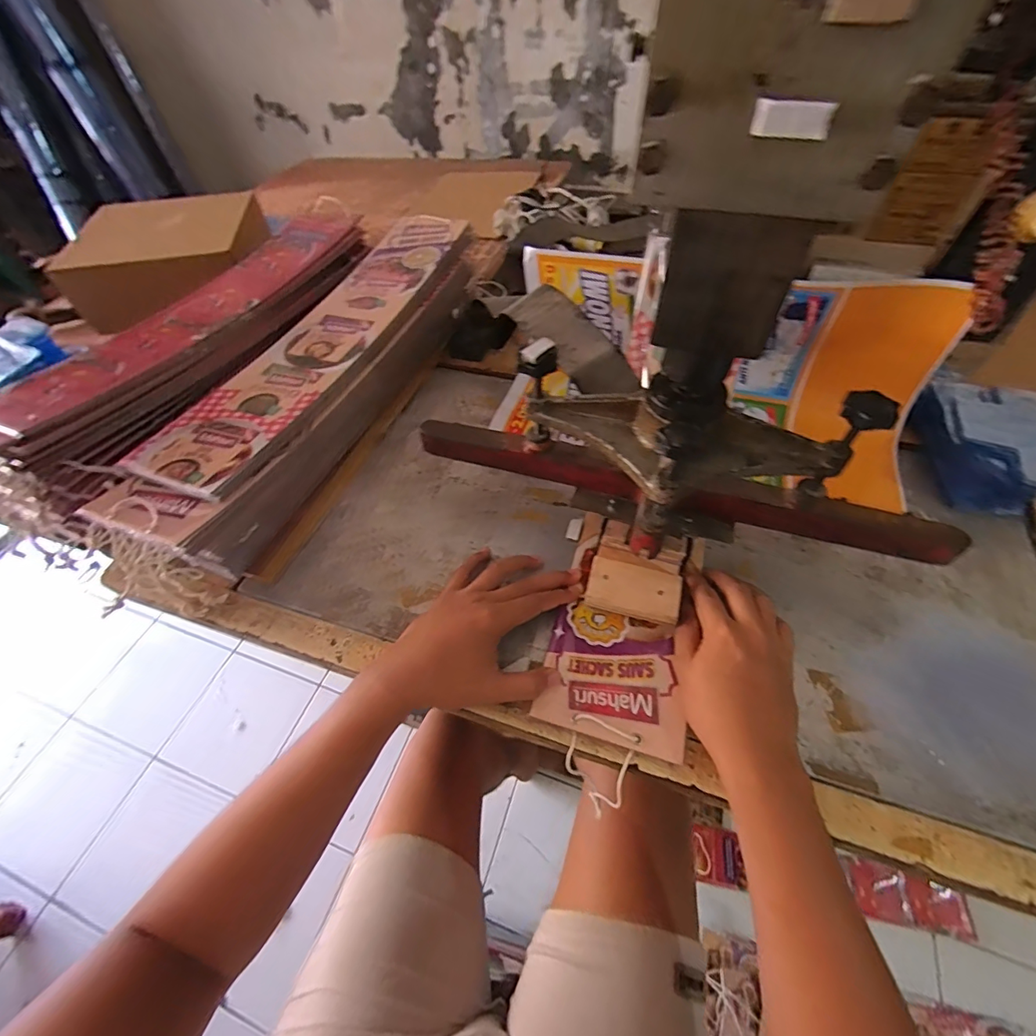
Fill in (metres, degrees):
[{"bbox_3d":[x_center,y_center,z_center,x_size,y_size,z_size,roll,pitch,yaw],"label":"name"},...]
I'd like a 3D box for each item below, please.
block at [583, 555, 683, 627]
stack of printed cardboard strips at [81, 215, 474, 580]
[{"bbox_3d":[0.102,0.064,0.407,0.078,0.007,0.049,13,54,12],"label":"block"},{"bbox_3d":[-0.234,-0.190,0.586,0.150,0.113,0.601,18,55,15],"label":"stack of printed cardboard strips"}]

